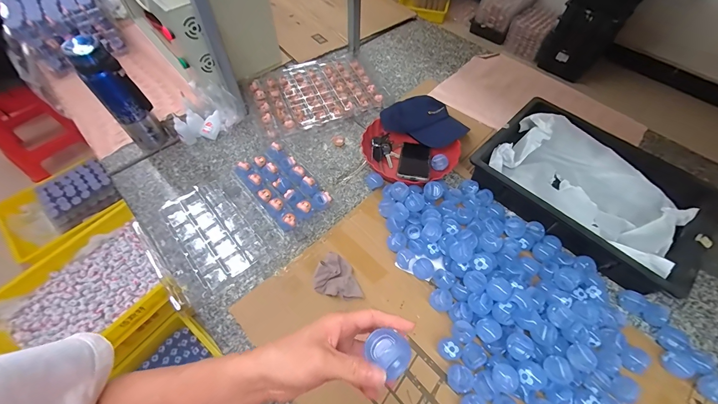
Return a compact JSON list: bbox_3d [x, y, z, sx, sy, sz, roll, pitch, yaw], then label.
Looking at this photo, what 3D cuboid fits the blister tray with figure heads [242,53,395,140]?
[{"bbox_3d":[-0.133,-0.333,0.938,0.375,0.035,0.275,-22,60,-14],"label":"blister tray with figure heads"}]

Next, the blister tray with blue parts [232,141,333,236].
[{"bbox_3d":[-0.186,-0.045,0.746,0.139,0.050,0.230,-36,64,-21],"label":"blister tray with blue parts"}]

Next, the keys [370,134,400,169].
[{"bbox_3d":[0.069,-0.146,0.823,0.072,0.032,0.109,1,57,0],"label":"keys"}]

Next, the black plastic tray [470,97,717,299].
[{"bbox_3d":[0.522,-0.046,0.699,0.309,0.086,0.436,-40,65,-23],"label":"black plastic tray"}]

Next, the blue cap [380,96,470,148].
[{"bbox_3d":[0.177,-0.220,0.847,0.230,0.064,0.126,22,59,14],"label":"blue cap"}]

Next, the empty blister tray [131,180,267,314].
[{"bbox_3d":[-0.354,0.079,0.680,0.201,0.024,0.268,-36,64,-21],"label":"empty blister tray"}]

